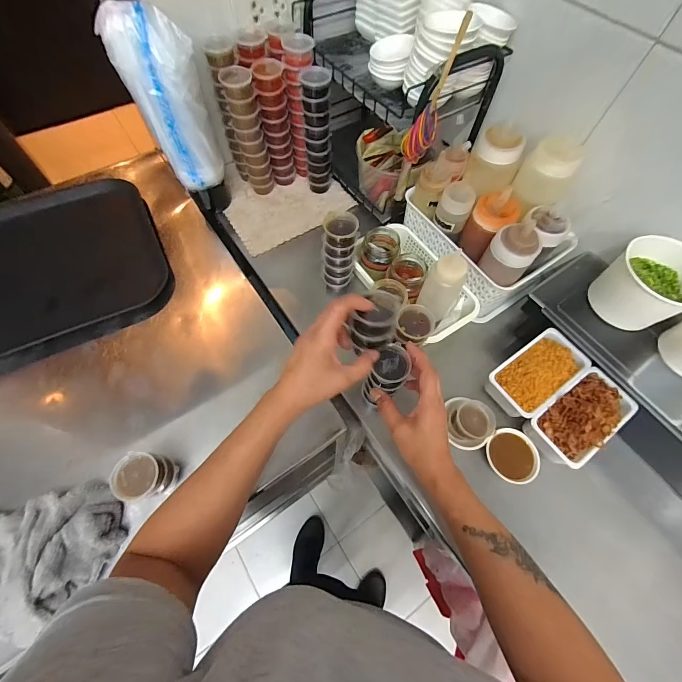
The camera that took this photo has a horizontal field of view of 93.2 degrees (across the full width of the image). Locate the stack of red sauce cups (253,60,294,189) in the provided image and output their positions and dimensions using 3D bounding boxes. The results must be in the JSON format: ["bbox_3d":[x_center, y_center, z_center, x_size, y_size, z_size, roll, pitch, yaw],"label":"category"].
[{"bbox_3d":[-0.122,-0.402,0.621,0.049,0.210,0.055,-4,63,-4],"label":"stack of red sauce cups"}]

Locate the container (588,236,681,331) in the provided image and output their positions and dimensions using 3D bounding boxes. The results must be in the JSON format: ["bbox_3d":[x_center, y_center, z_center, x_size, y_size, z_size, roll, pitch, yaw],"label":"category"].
[{"bbox_3d":[0.419,-0.076,0.441,0.093,0.084,0.105,-31,68,-17],"label":"container"}]

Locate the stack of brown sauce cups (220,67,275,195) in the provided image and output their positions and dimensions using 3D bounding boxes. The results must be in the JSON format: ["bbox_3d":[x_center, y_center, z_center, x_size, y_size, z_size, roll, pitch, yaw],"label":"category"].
[{"bbox_3d":[-0.169,-0.379,0.607,0.052,0.211,0.045,-5,63,-5],"label":"stack of brown sauce cups"}]

